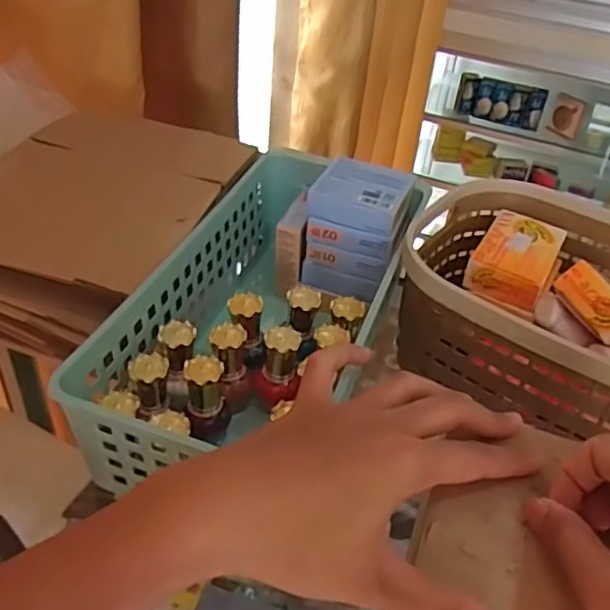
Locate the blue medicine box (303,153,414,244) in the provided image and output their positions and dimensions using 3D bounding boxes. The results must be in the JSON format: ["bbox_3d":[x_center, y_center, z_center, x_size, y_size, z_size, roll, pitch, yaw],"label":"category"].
[{"bbox_3d":[0.043,-0.079,0.464,0.066,0.024,0.062,17,40,12],"label":"blue medicine box"}]

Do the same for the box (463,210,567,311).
[{"bbox_3d":[0.151,-0.034,0.454,0.050,0.029,0.072,22,41,19],"label":"box"}]

